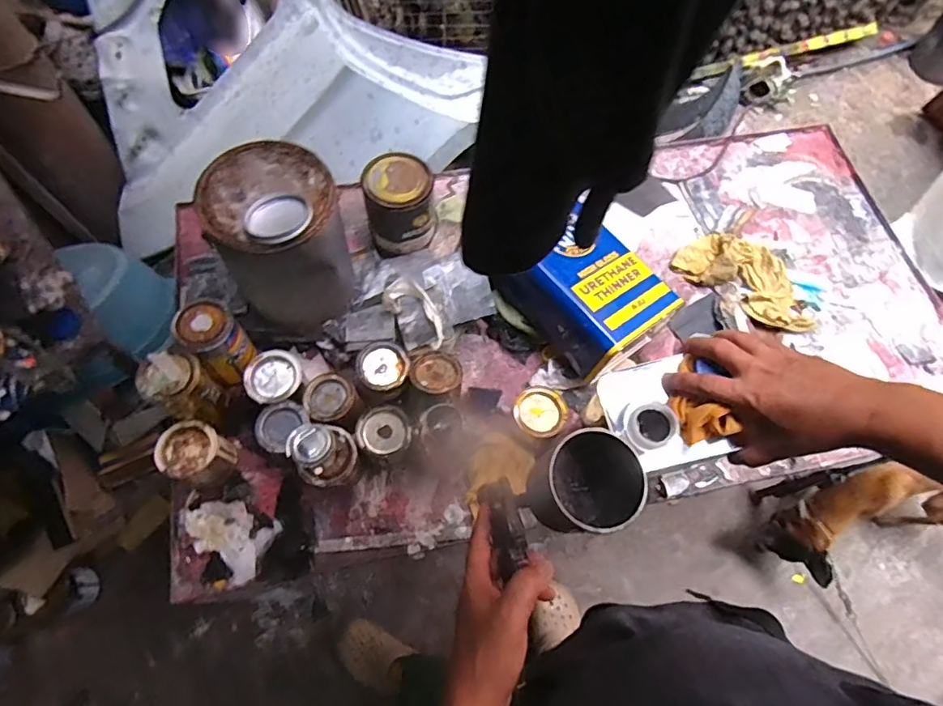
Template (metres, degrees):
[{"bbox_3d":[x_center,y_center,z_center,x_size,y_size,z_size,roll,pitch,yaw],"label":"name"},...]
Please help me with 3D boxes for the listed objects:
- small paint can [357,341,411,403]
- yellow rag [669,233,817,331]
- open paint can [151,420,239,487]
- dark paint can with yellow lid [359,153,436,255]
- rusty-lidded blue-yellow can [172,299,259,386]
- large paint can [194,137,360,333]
[{"bbox_3d":[-0.122,0.029,0.754,0.067,0.063,0.071,0,68,-1],"label":"small paint can"},{"bbox_3d":[0.457,-0.119,0.875,0.232,0.041,0.126,41,73,14],"label":"yellow rag"},{"bbox_3d":[-0.356,0.132,0.693,0.076,0.064,0.069,24,70,8],"label":"open paint can"},{"bbox_3d":[-0.108,-0.226,0.818,0.098,0.108,0.099,0,68,-1],"label":"dark paint can with yellow lid"},{"bbox_3d":[-0.333,-0.011,0.714,0.071,0.116,0.073,0,68,-1],"label":"rusty-lidded blue-yellow can"},{"bbox_3d":[-0.249,-0.150,0.731,0.153,0.207,0.159,0,68,-1],"label":"large paint can"}]

